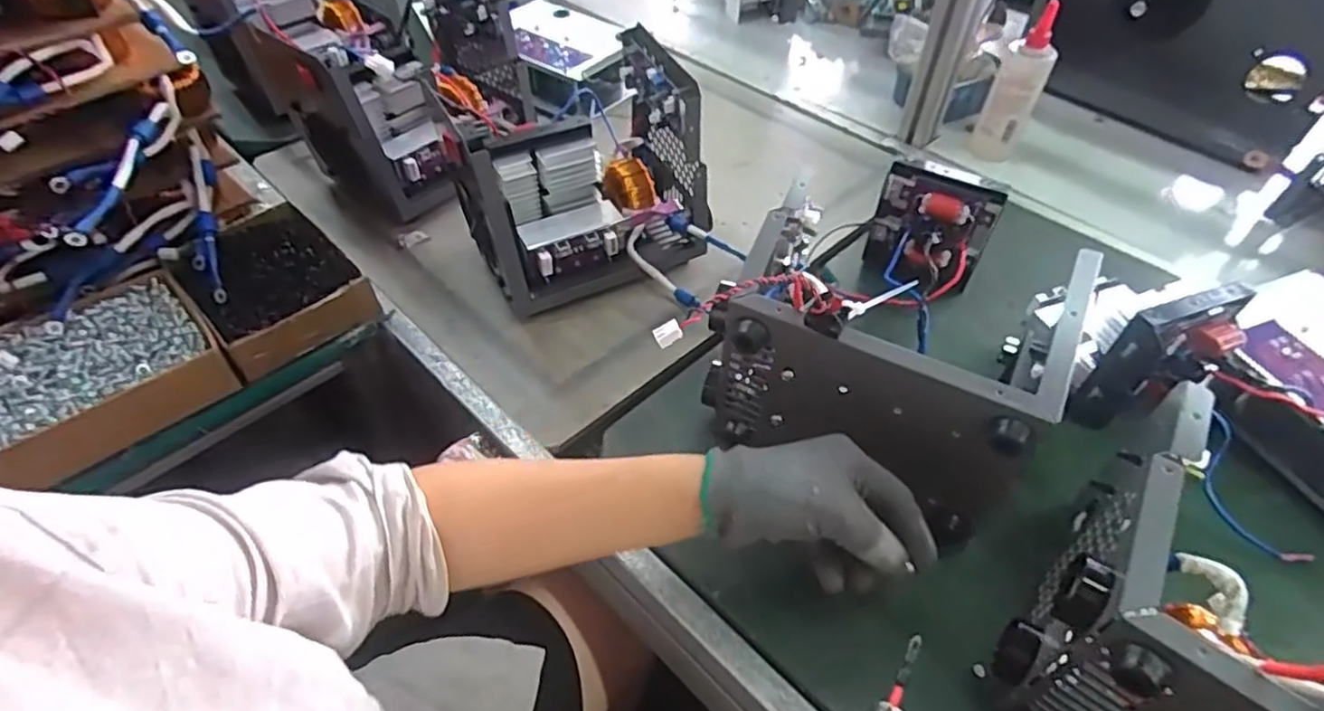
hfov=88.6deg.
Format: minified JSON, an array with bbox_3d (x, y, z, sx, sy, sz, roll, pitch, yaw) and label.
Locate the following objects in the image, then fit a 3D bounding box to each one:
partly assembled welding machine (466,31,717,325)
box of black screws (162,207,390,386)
[{"bbox_3d":[-0.080,-0.173,0.657,0.224,0.184,0.160,-18,50,-15],"label":"partly assembled welding machine"},{"bbox_3d":[-0.372,-0.068,0.648,0.129,0.055,0.176,-34,56,-27],"label":"box of black screws"}]

